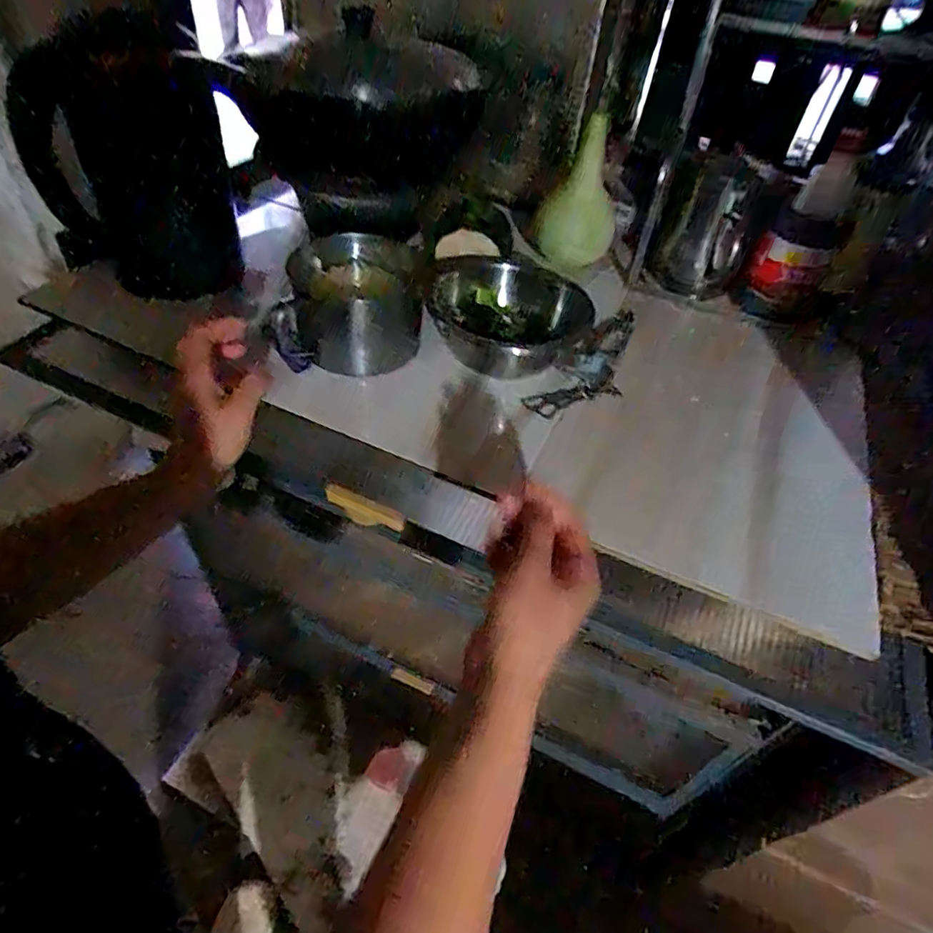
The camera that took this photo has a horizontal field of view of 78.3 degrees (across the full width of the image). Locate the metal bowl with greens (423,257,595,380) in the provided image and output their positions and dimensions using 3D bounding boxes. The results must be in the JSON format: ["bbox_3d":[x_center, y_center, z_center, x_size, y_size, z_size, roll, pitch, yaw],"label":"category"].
[{"bbox_3d":[0.039,-0.185,0.659,0.178,0.069,0.142,23,47,15],"label":"metal bowl with greens"}]

